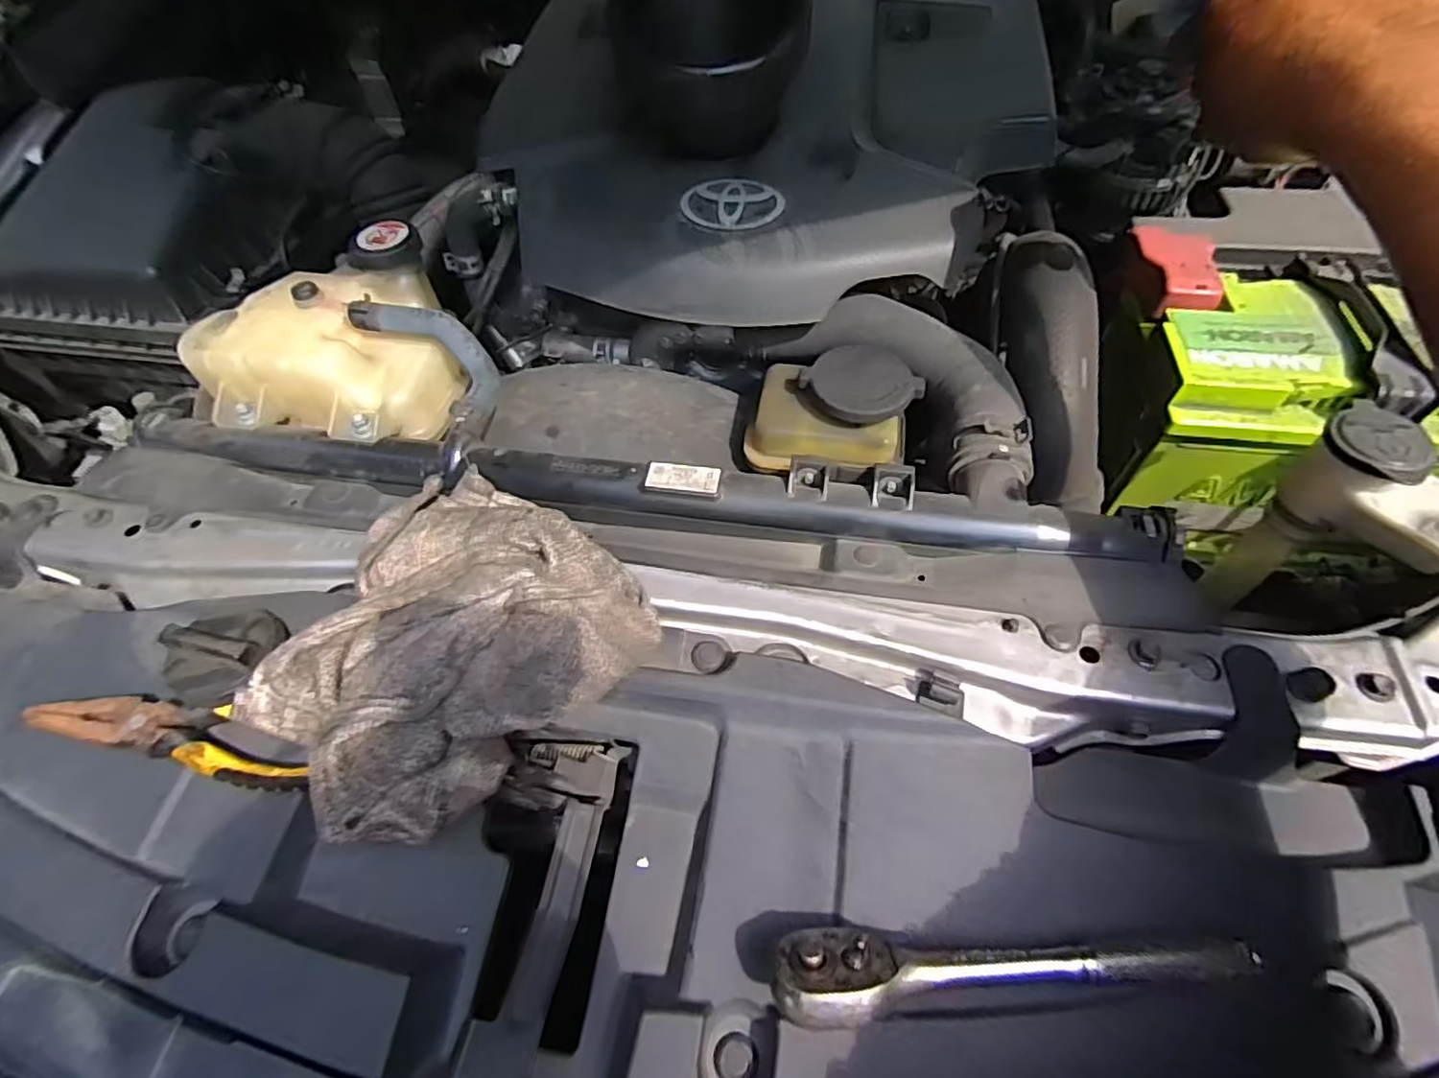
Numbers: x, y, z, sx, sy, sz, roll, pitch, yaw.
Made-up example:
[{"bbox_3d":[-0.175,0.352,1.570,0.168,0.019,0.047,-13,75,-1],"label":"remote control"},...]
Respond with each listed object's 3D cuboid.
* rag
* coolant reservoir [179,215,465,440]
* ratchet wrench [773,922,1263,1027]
[{"bbox_3d":[-0.147,0.059,0.342,0.173,0.038,0.188,32,67,20],"label":"rag"},{"bbox_3d":[-0.285,-0.148,0.477,0.178,0.084,0.166,6,60,7],"label":"coolant reservoir"},{"bbox_3d":[0.117,0.170,0.261,0.188,0.038,0.030,-5,59,1],"label":"ratchet wrench"}]

